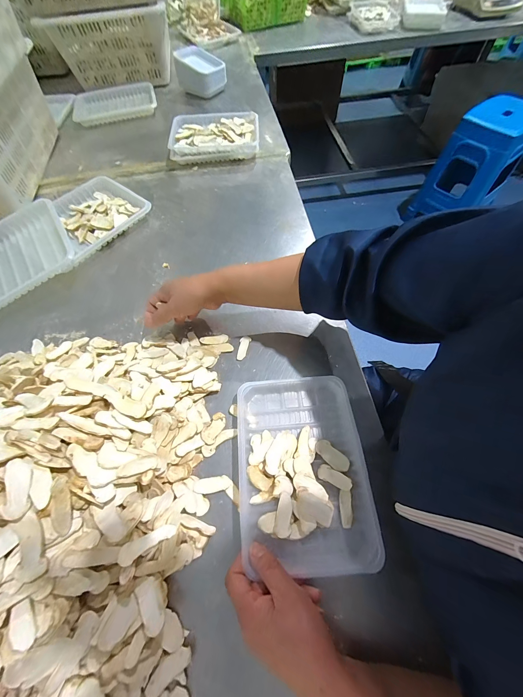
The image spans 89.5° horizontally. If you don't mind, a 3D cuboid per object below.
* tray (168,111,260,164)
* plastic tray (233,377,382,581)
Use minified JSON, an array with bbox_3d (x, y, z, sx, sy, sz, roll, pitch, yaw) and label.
[{"bbox_3d":[-0.125,-0.573,0.720,0.237,0.053,0.169,-5,62,0],"label":"tray"},{"bbox_3d":[0.054,0.155,0.357,0.165,0.026,0.231,-4,62,0],"label":"plastic tray"}]

